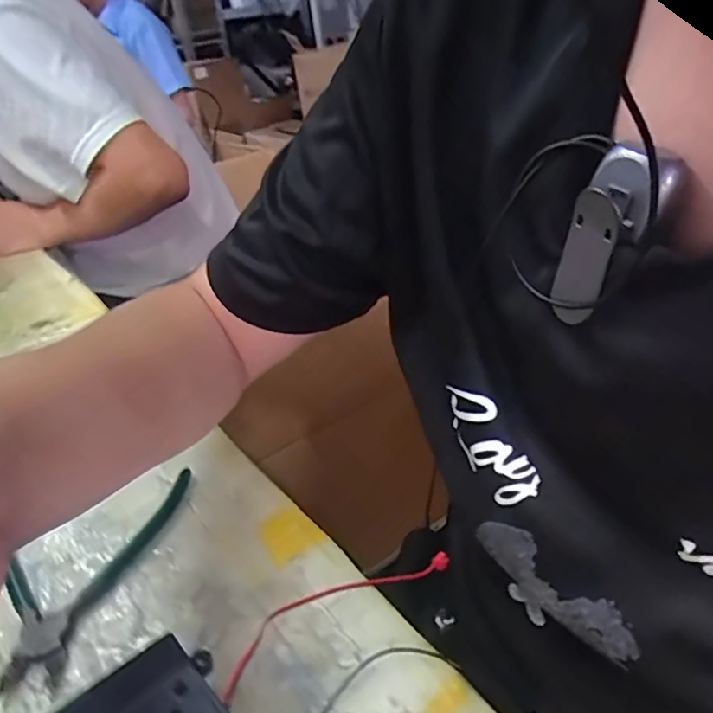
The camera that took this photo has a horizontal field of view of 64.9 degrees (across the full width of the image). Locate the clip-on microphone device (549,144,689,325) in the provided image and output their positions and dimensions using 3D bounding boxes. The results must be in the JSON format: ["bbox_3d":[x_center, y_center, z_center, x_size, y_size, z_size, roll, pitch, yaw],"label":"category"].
[{"bbox_3d":[0.077,-0.036,0.175,0.019,0.054,0.021,-12,44,-38],"label":"clip-on microphone device"}]

